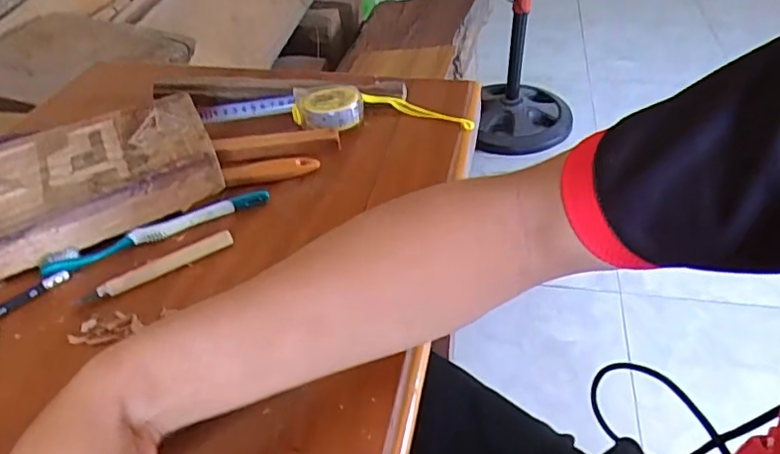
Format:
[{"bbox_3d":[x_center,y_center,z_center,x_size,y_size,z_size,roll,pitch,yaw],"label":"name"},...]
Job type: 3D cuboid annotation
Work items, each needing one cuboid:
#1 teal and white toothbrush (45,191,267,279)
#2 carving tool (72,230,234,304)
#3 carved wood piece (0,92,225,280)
[{"bbox_3d":[-0.193,0.003,0.489,0.184,0.012,0.019,-21,44,-17],"label":"teal and white toothbrush"},{"bbox_3d":[-0.185,0.031,0.460,0.122,0.008,0.015,-26,46,-22],"label":"carving tool"},{"bbox_3d":[-0.295,-0.028,0.494,0.291,0.063,0.118,-18,44,-15],"label":"carved wood piece"}]

